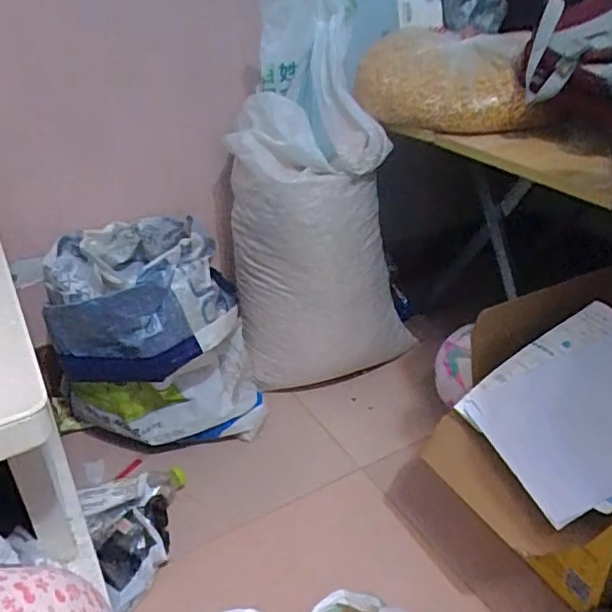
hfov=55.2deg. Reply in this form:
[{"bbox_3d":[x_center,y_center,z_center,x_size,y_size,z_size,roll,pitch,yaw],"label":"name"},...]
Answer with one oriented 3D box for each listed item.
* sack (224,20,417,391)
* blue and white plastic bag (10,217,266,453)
[{"bbox_3d":[0.037,-0.129,1.114,0.339,0.573,0.203,-6,30,-6],"label":"sack"},{"bbox_3d":[-0.260,0.060,1.064,0.335,0.394,0.274,3,31,9],"label":"blue and white plastic bag"}]

